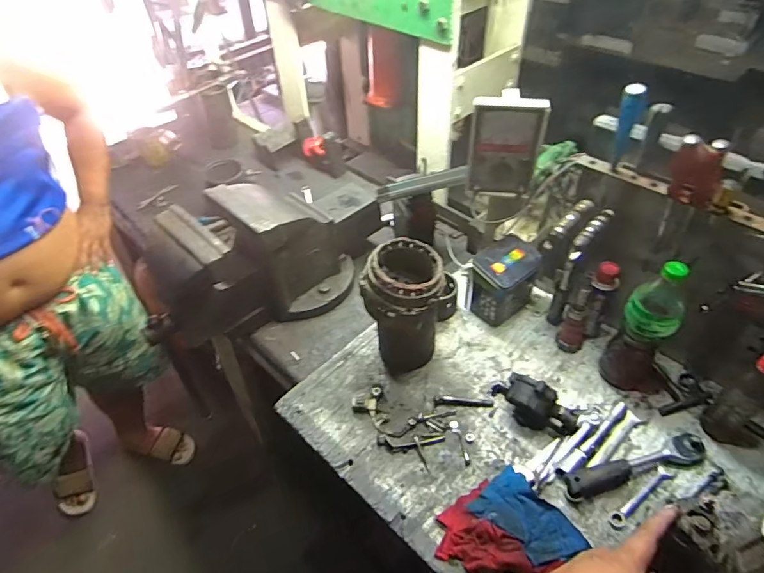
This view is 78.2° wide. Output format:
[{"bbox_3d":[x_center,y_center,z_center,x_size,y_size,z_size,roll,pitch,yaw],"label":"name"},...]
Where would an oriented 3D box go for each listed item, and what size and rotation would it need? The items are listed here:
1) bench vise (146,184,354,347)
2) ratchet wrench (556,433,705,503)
[{"bbox_3d":[-0.285,-0.050,0.983,0.437,0.262,0.204,-28,51,-22],"label":"bench vise"},{"bbox_3d":[0.399,0.278,0.739,0.243,0.033,0.048,-13,47,-10],"label":"ratchet wrench"}]

